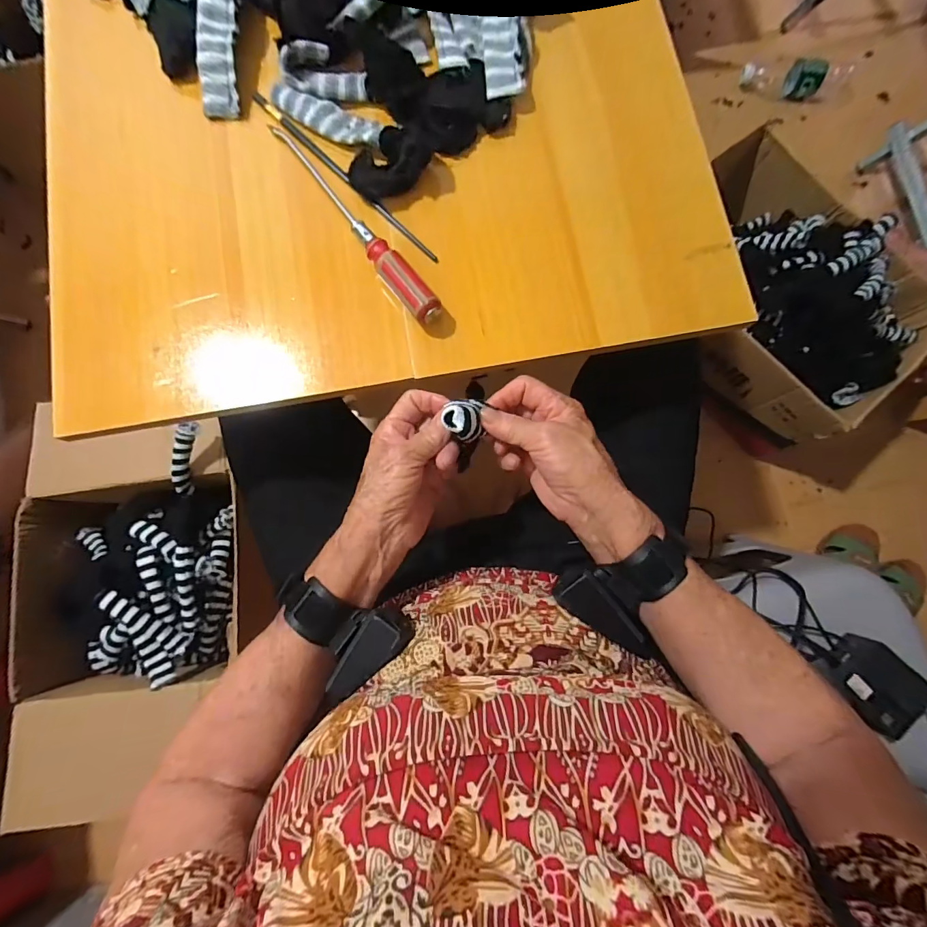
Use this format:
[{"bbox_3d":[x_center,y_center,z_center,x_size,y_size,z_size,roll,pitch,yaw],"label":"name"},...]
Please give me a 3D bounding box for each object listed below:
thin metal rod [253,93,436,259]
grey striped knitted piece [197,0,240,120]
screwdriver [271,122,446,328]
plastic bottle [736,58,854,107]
[{"bbox_3d":[-0.109,-0.260,0.385,0.237,0.005,0.008,44,85,7],"label":"thin metal rod"},{"bbox_3d":[-0.221,-0.383,0.387,0.034,0.012,0.126,2,95,2],"label":"grey striped knitted piece"},{"bbox_3d":[-0.098,-0.212,0.366,0.029,0.027,0.243,-39,82,-4],"label":"screwdriver"},{"bbox_3d":[0.727,-0.833,0.924,0.245,0.057,0.079,9,81,0],"label":"plastic bottle"}]

